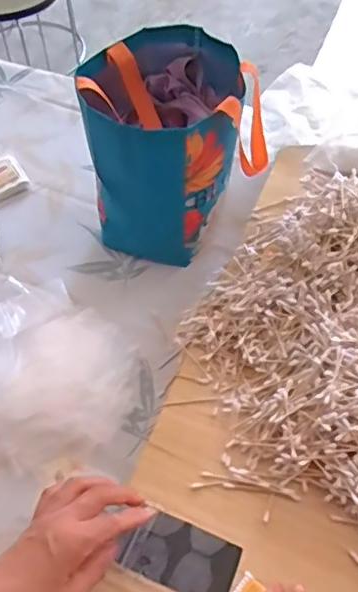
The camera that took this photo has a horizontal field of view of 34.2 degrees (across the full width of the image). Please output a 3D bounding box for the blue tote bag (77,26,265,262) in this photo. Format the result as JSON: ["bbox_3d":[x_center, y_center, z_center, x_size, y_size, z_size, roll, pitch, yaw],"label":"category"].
[{"bbox_3d":[-0.004,-0.205,0.817,0.222,0.250,0.216,3,56,2],"label":"blue tote bag"}]

